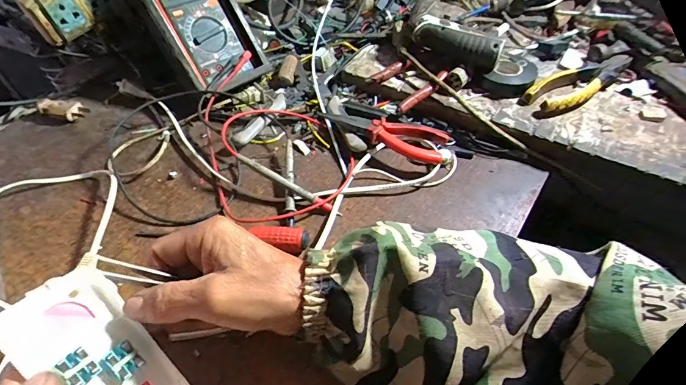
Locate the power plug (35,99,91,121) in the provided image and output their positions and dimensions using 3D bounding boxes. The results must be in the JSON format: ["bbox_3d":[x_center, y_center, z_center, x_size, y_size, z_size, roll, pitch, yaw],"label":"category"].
[{"bbox_3d":[-0.370,-0.110,0.507,0.062,0.016,0.028,7,53,8],"label":"power plug"}]

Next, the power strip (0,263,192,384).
[{"bbox_3d":[-0.146,0.110,0.242,0.128,0.016,0.064,53,35,-6],"label":"power strip"}]

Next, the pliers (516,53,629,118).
[{"bbox_3d":[0.300,-0.143,0.492,0.177,0.018,0.059,-32,57,-21],"label":"pliers"}]

